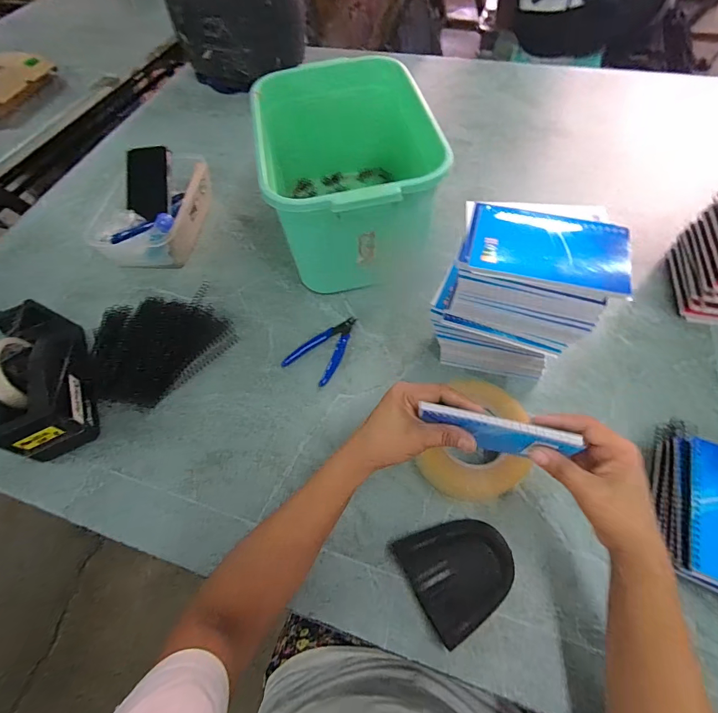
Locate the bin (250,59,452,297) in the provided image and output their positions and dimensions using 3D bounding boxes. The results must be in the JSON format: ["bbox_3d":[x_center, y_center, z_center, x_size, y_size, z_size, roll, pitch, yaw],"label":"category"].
[{"bbox_3d":[-0.024,-0.284,0.599,0.244,0.187,0.347,-11,61,-2],"label":"bin"}]

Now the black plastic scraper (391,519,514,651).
[{"bbox_3d":[0.106,0.221,0.394,0.102,0.023,0.097,-27,62,-11],"label":"black plastic scraper"}]

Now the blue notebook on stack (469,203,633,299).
[{"bbox_3d":[0.169,-0.097,0.336,0.130,0.011,0.085,16,63,12],"label":"blue notebook on stack"}]

